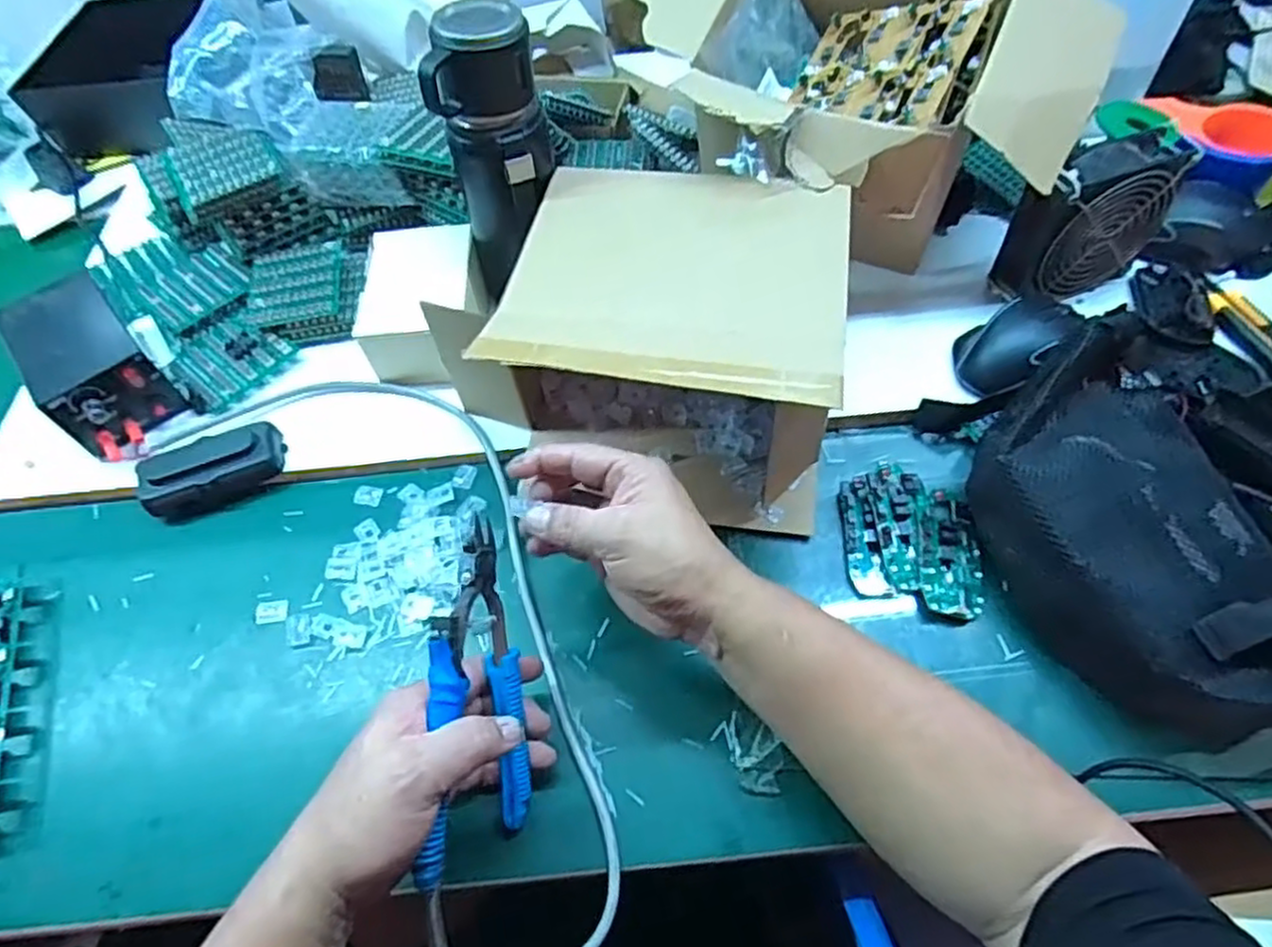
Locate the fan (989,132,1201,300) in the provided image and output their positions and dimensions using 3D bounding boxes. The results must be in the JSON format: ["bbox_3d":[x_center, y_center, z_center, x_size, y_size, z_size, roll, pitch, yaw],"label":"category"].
[{"bbox_3d":[0.367,-0.205,0.591,0.132,0.110,0.055,-23,60,-9],"label":"fan"}]

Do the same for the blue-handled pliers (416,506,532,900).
[{"bbox_3d":[-0.091,0.123,0.417,0.024,0.075,0.178,-4,87,24],"label":"blue-handled pliers"}]

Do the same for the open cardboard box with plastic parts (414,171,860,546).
[{"bbox_3d":[0.027,-0.108,0.543,0.242,0.153,0.223,11,61,11],"label":"open cardboard box with plastic parts"}]

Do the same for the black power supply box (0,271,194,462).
[{"bbox_3d":[-0.446,-0.087,0.600,0.085,0.083,0.146,-37,63,-17],"label":"black power supply box"}]

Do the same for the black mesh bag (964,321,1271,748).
[{"bbox_3d":[0.338,0.045,0.463,0.172,0.090,0.268,-23,60,-9],"label":"black mesh bag"}]

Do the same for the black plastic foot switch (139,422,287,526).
[{"bbox_3d":[-0.330,-0.003,0.575,0.104,0.028,0.054,-24,60,-10],"label":"black plastic foot switch"}]

